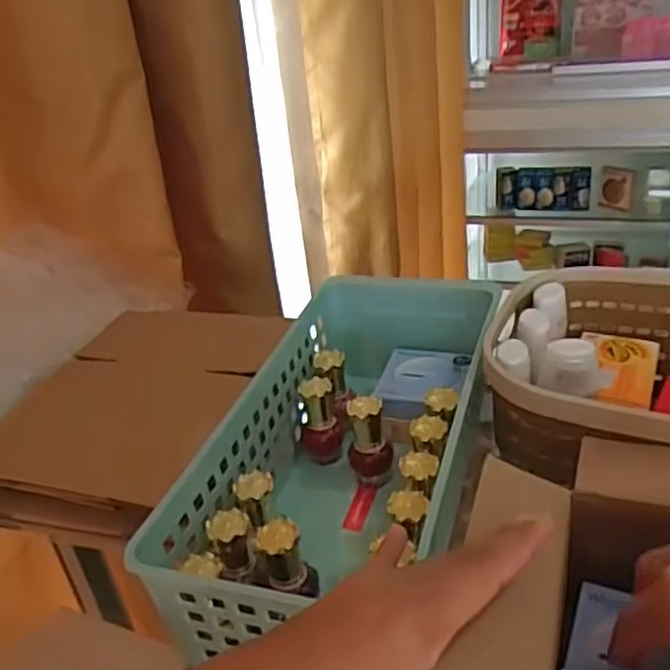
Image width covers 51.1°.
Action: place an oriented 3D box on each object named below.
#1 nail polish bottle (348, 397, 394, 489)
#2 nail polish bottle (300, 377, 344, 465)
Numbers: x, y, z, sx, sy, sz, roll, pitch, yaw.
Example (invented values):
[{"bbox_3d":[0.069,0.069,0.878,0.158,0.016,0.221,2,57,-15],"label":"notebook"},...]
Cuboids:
[{"bbox_3d":[0.023,0.069,0.451,0.026,0.056,0.023,11,34,29],"label":"nail polish bottle"},{"bbox_3d":[-0.011,0.058,0.476,0.027,0.057,0.025,-10,29,-5],"label":"nail polish bottle"}]

